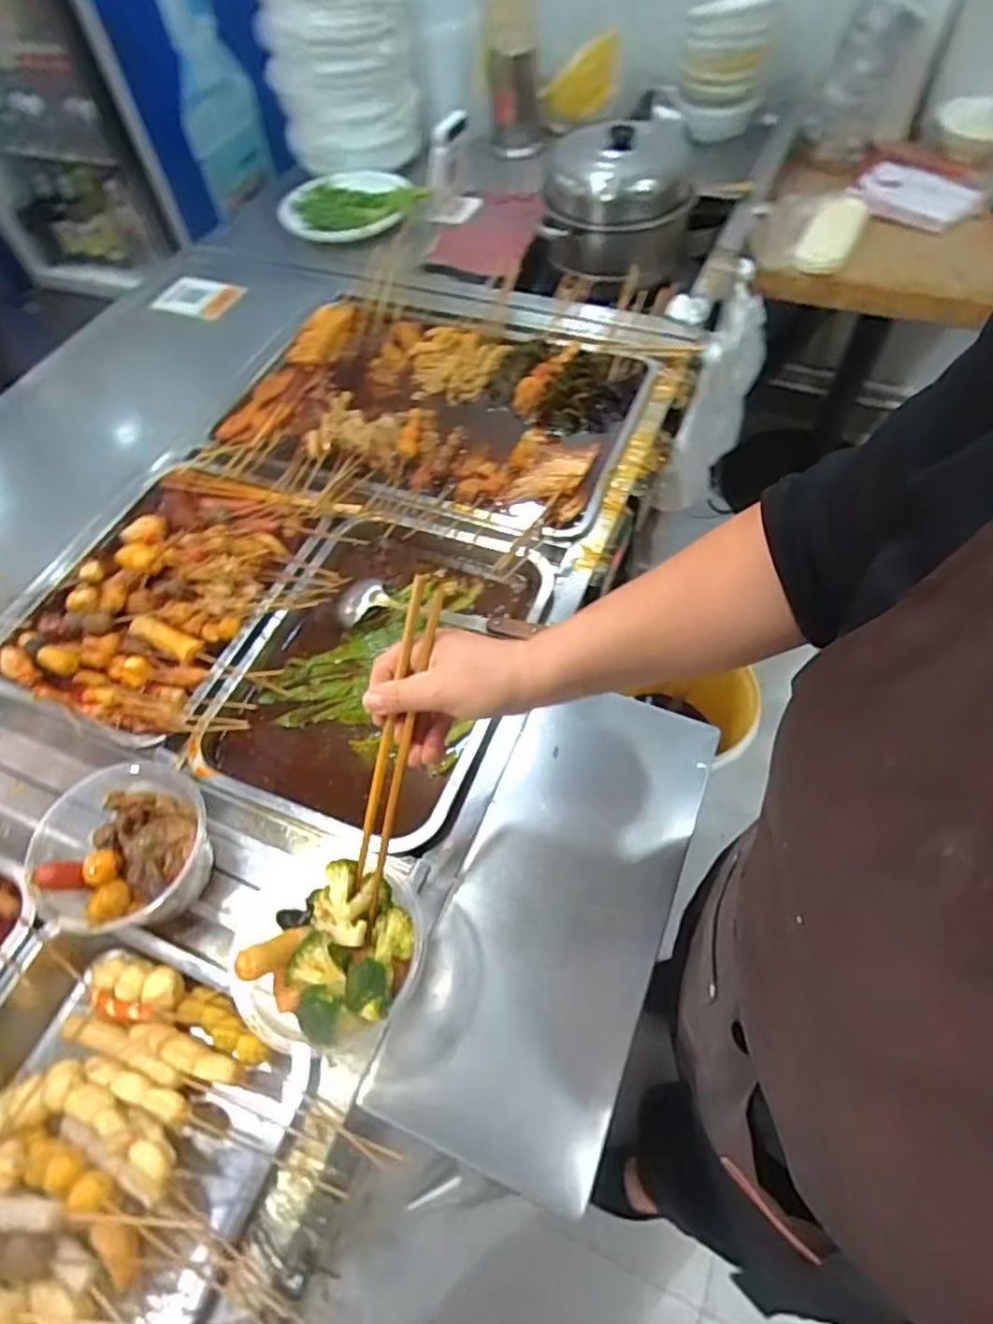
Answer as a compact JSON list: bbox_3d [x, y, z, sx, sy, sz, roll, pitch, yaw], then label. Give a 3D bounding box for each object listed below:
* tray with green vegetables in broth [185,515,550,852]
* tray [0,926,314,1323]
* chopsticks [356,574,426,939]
[{"bbox_3d":[-0.126,-0.007,0.751,0.308,0.075,0.392,14,60,12],"label":"tray with green vegetables in broth"},{"bbox_3d":[-0.344,0.435,0.520,0.309,0.085,0.390,17,61,14],"label":"tray"},{"bbox_3d":[-0.084,0.075,0.521,0.029,0.021,0.285,14,103,11],"label":"chopsticks"}]

